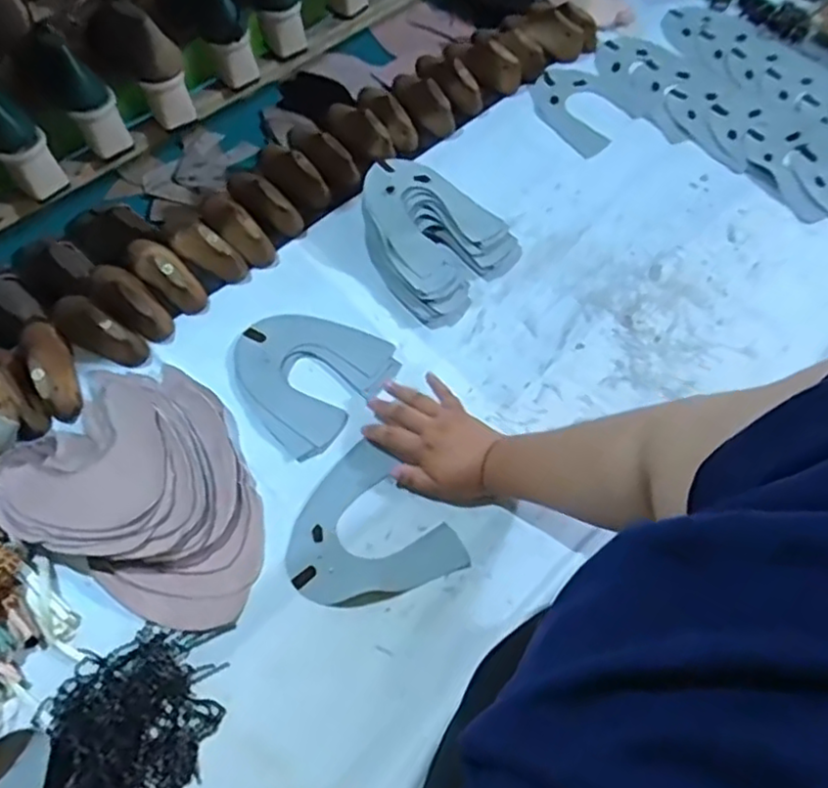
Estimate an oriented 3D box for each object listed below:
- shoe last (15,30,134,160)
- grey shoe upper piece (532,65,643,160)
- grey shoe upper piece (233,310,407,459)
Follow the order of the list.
[{"bbox_3d":[-0.386,-0.351,0.755,0.065,0.144,0.090,-41,69,-18],"label":"shoe last"},{"bbox_3d":[0.254,-0.442,1.023,0.151,0.011,0.153,-41,75,-17],"label":"grey shoe upper piece"},{"bbox_3d":[-0.128,-0.031,0.796,0.170,0.004,0.170,37,69,16],"label":"grey shoe upper piece"}]

